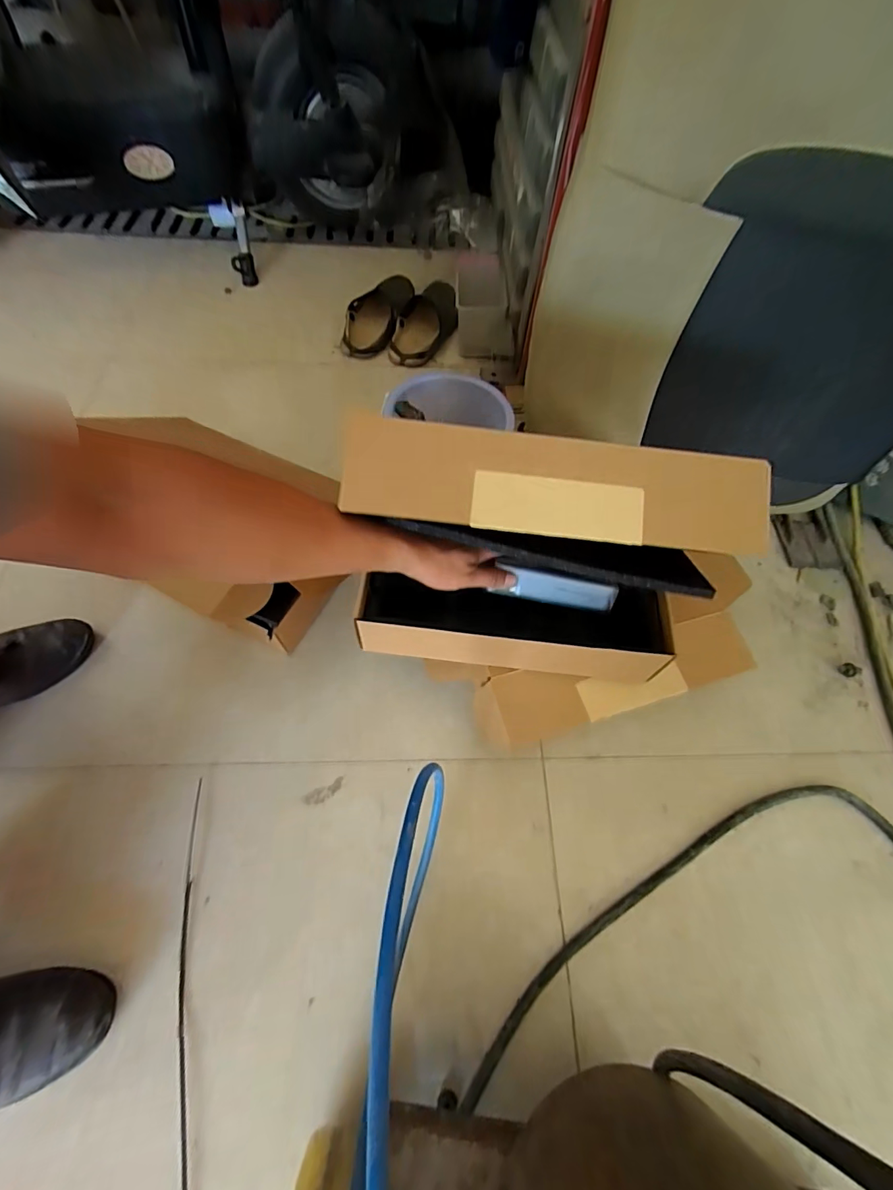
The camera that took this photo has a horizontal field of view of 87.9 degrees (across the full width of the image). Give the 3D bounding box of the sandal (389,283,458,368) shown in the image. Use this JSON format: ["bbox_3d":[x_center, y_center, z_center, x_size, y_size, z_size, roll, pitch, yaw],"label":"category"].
[{"bbox_3d":[-0.046,-0.593,1.021,0.121,0.059,0.239,11,62,3],"label":"sandal"}]

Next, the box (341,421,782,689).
[{"bbox_3d":[0.080,-0.026,0.470,0.334,0.282,0.104,7,62,1],"label":"box"}]

